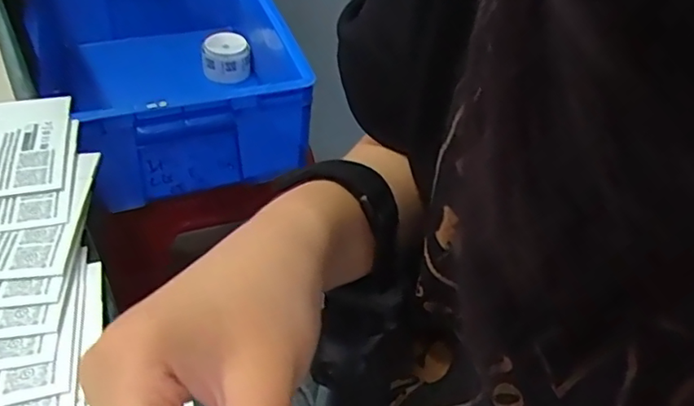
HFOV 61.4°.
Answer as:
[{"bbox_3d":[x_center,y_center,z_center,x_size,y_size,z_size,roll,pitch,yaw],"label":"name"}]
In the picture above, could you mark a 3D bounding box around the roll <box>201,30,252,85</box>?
[{"bbox_3d":[-0.182,-0.218,0.880,0.069,0.050,0.066,3,44,-3],"label":"roll"}]

